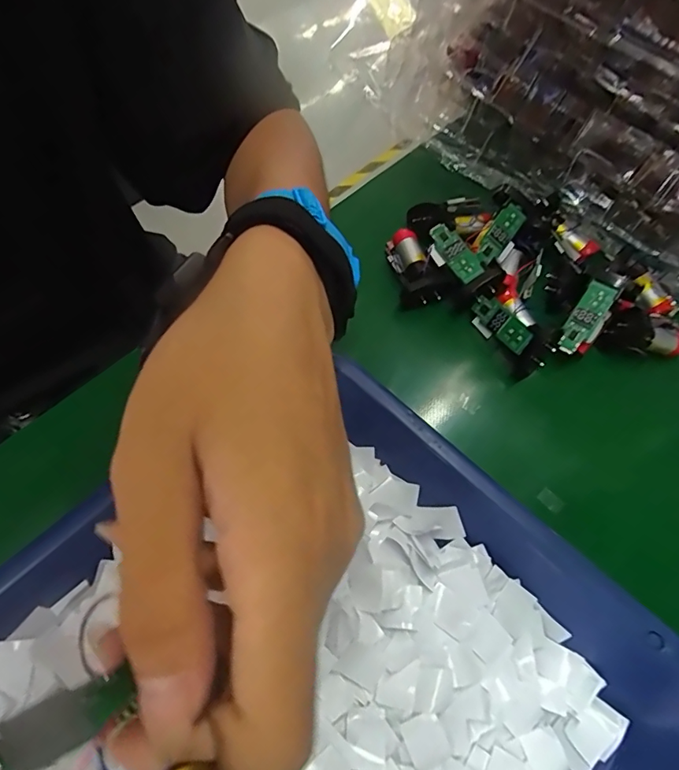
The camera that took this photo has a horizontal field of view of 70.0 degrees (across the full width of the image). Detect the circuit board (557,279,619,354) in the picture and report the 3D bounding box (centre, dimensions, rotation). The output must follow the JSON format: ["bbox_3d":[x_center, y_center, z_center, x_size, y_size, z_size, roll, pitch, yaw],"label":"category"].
[{"bbox_3d":[0.139,-0.038,0.275,0.015,0.005,0.042,32,96,14],"label":"circuit board"}]

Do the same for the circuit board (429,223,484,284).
[{"bbox_3d":[0.070,-0.081,0.294,0.015,0.004,0.041,-34,73,11],"label":"circuit board"}]

